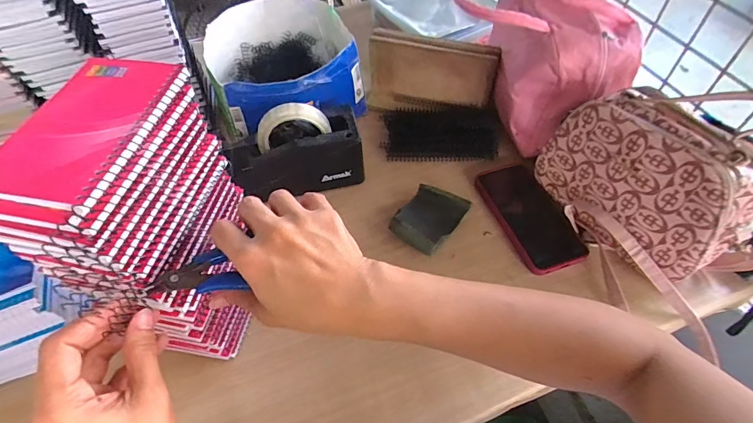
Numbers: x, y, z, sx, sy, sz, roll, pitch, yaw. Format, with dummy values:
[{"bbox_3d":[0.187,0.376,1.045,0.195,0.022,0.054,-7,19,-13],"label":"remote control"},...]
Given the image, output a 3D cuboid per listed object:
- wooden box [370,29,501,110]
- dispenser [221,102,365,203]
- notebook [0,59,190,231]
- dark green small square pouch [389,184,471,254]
[{"bbox_3d":[0.081,-0.211,0.632,0.200,0.118,0.037,14,56,12],"label":"wooden box"},{"bbox_3d":[-0.114,-0.084,0.540,0.180,0.122,0.083,-11,55,-6],"label":"dispenser"},{"bbox_3d":[-0.189,-0.052,0.263,0.079,0.013,0.139,8,55,8],"label":"notebook"},{"bbox_3d":[0.067,0.008,0.518,0.066,0.036,0.090,31,61,22],"label":"dark green small square pouch"}]

